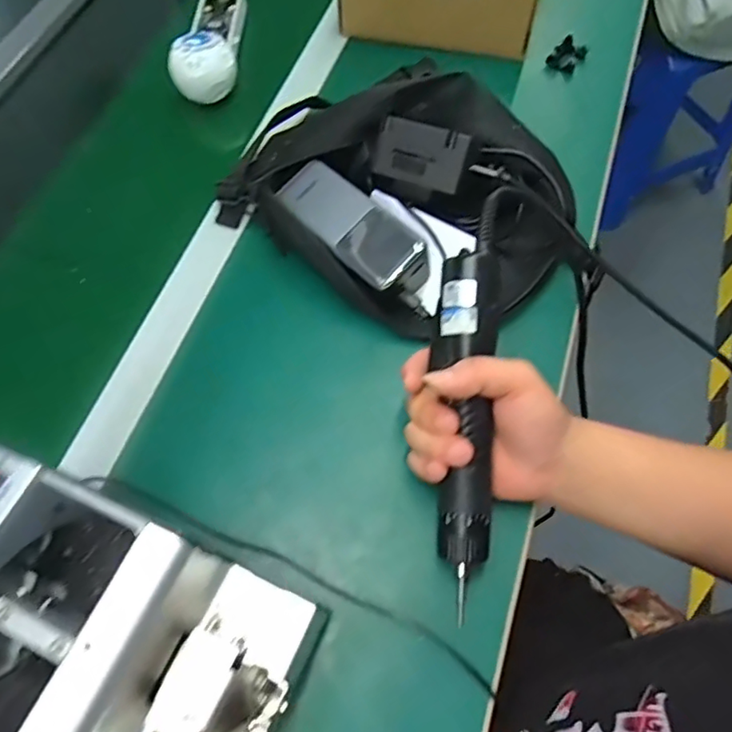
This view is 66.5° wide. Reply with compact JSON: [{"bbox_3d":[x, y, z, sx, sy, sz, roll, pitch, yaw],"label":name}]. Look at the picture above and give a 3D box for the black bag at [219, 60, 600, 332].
[{"bbox_3d":[0.046,-0.166,0.469,0.293,0.098,0.250,36,71,19],"label":"black bag"}]

